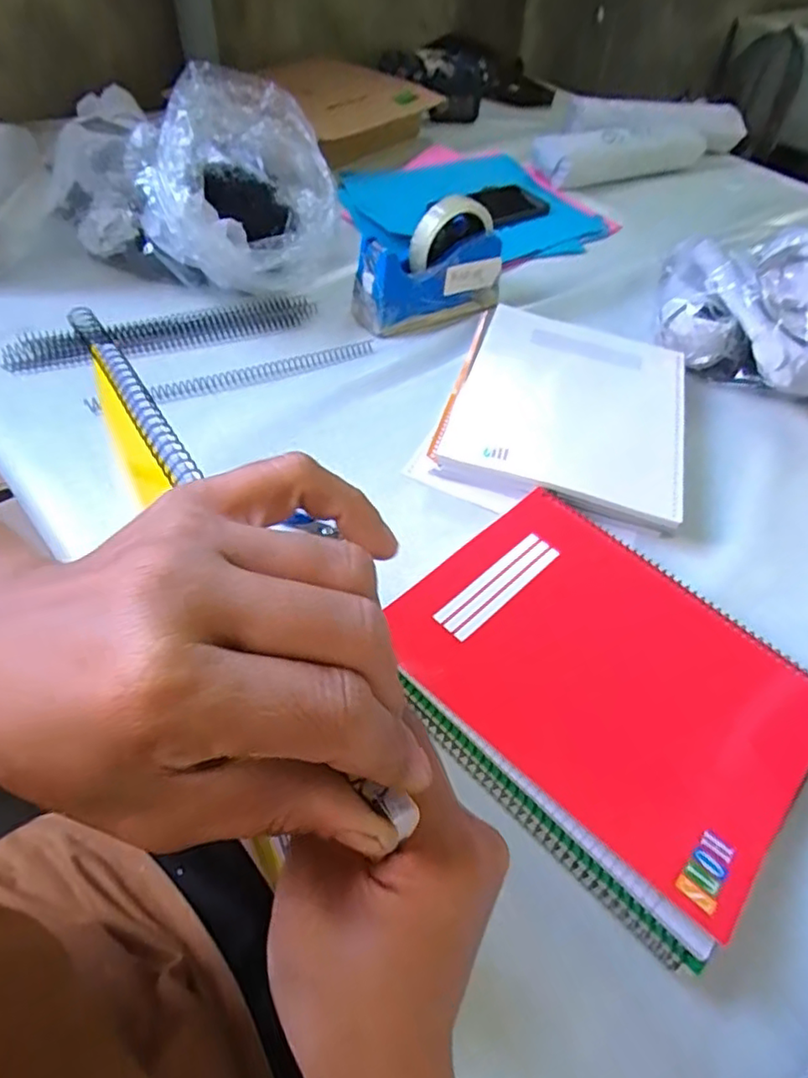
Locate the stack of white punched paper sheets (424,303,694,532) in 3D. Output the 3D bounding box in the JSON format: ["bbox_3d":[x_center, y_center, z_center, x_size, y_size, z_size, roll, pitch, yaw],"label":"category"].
[{"bbox_3d":[0.150,-0.123,0.572,0.209,0.030,0.243,15,51,7],"label":"stack of white punched paper sheets"}]

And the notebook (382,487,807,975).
[{"bbox_3d":[0.130,0.082,0.395,0.212,0.020,0.247,-35,62,-28],"label":"notebook"}]

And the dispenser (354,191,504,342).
[{"bbox_3d":[0.032,-0.283,0.641,0.165,0.103,0.055,-19,55,-18],"label":"dispenser"}]

